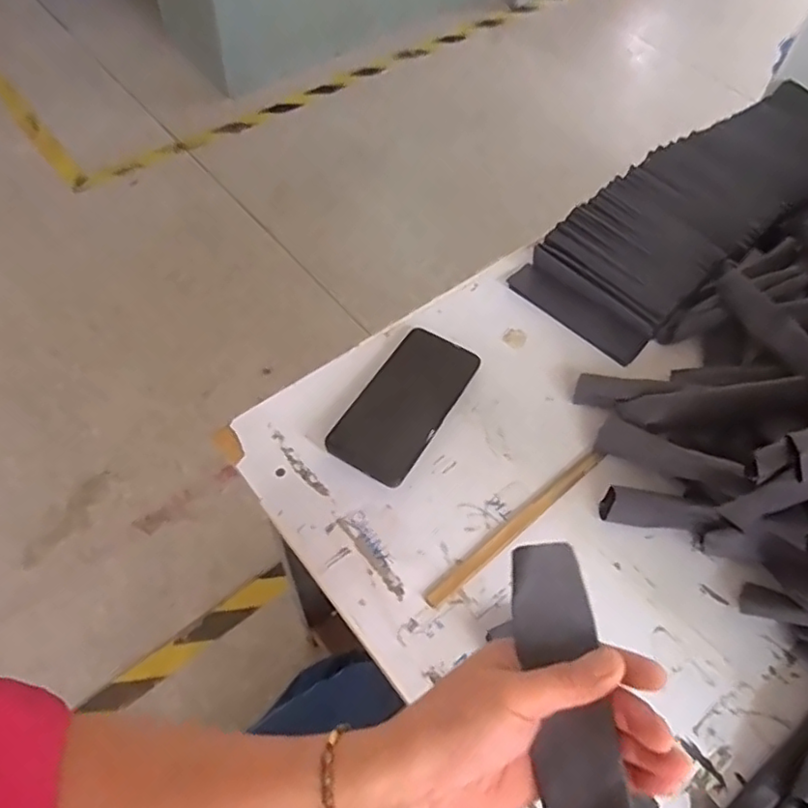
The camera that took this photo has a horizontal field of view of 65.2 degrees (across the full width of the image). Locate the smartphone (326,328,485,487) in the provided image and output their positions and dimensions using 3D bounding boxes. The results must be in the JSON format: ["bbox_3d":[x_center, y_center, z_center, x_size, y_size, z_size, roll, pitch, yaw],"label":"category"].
[{"bbox_3d":[0.002,-0.004,0.581,0.078,0.011,0.162,28,60,14],"label":"smartphone"}]

